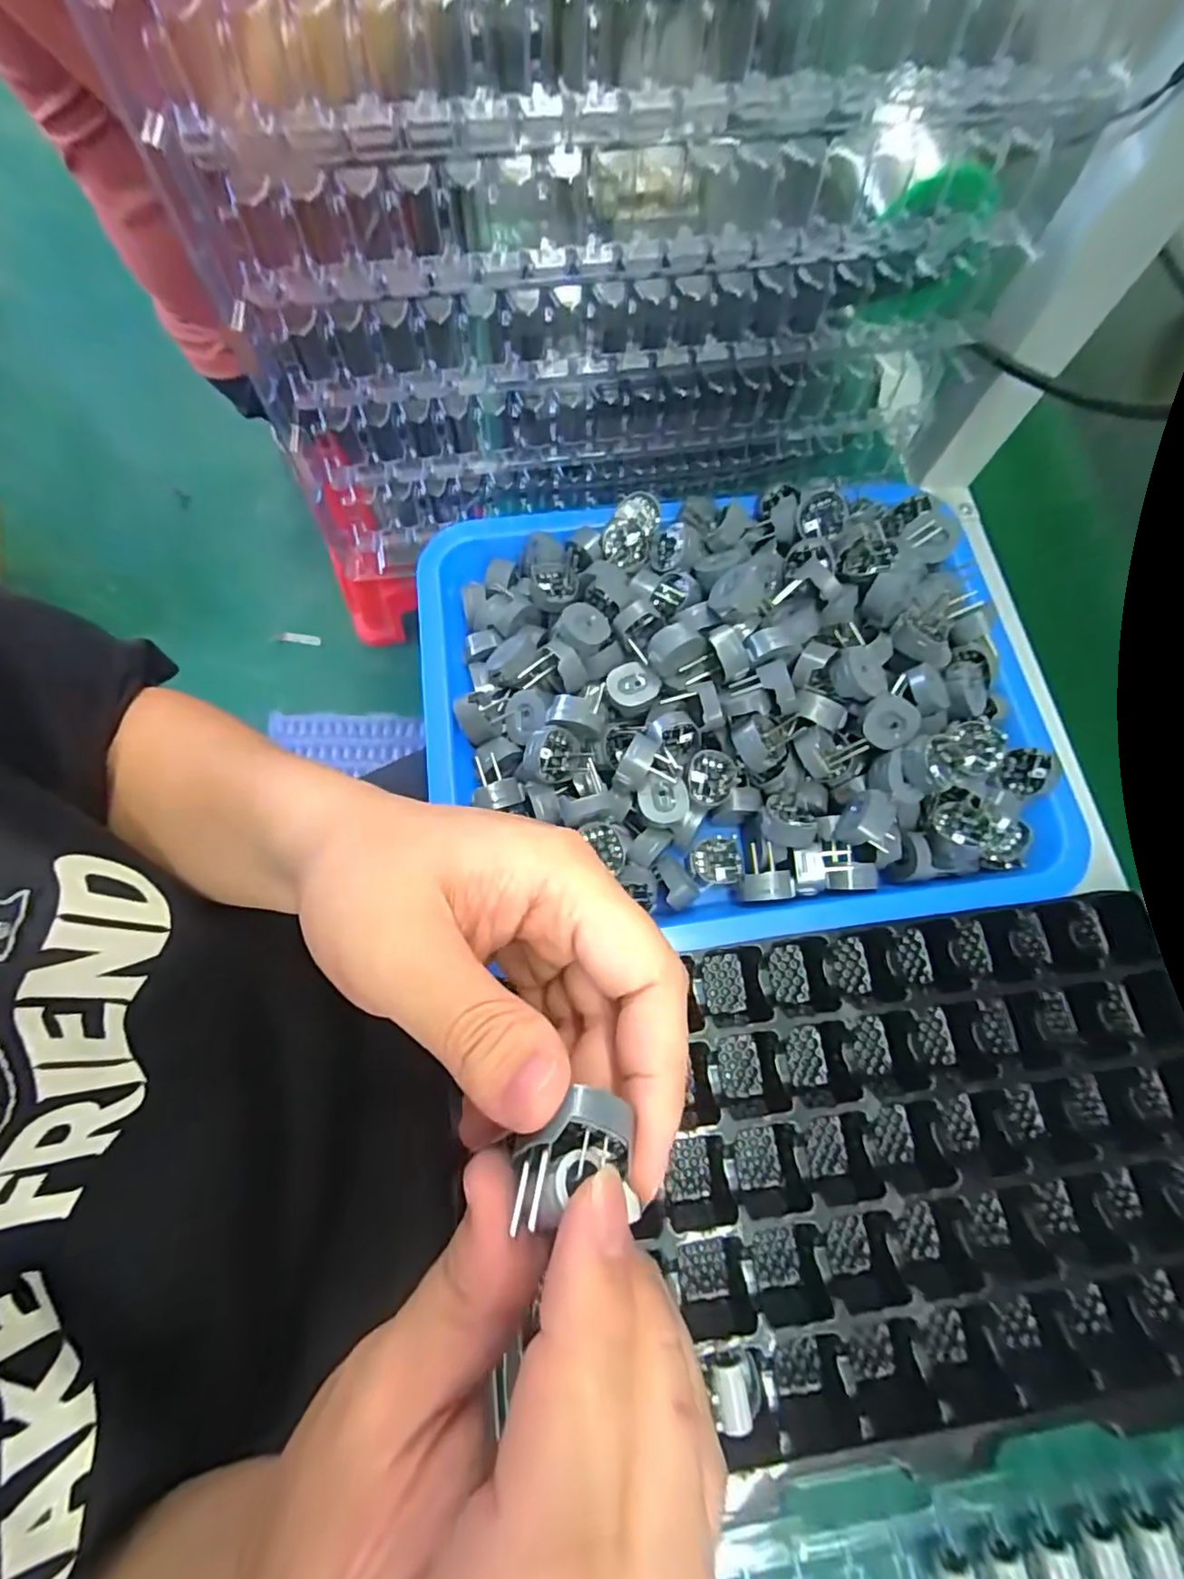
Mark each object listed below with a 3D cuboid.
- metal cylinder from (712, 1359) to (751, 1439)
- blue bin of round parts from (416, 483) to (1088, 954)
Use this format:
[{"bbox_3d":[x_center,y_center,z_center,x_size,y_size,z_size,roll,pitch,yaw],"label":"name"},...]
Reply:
[{"bbox_3d":[0.055,0.239,0.231,0.013,0.010,0.022,-10,72,-7],"label":"metal cylinder"},{"bbox_3d":[0.073,-0.053,0.315,0.325,0.059,0.256,-6,71,-6],"label":"blue bin of round parts"}]

